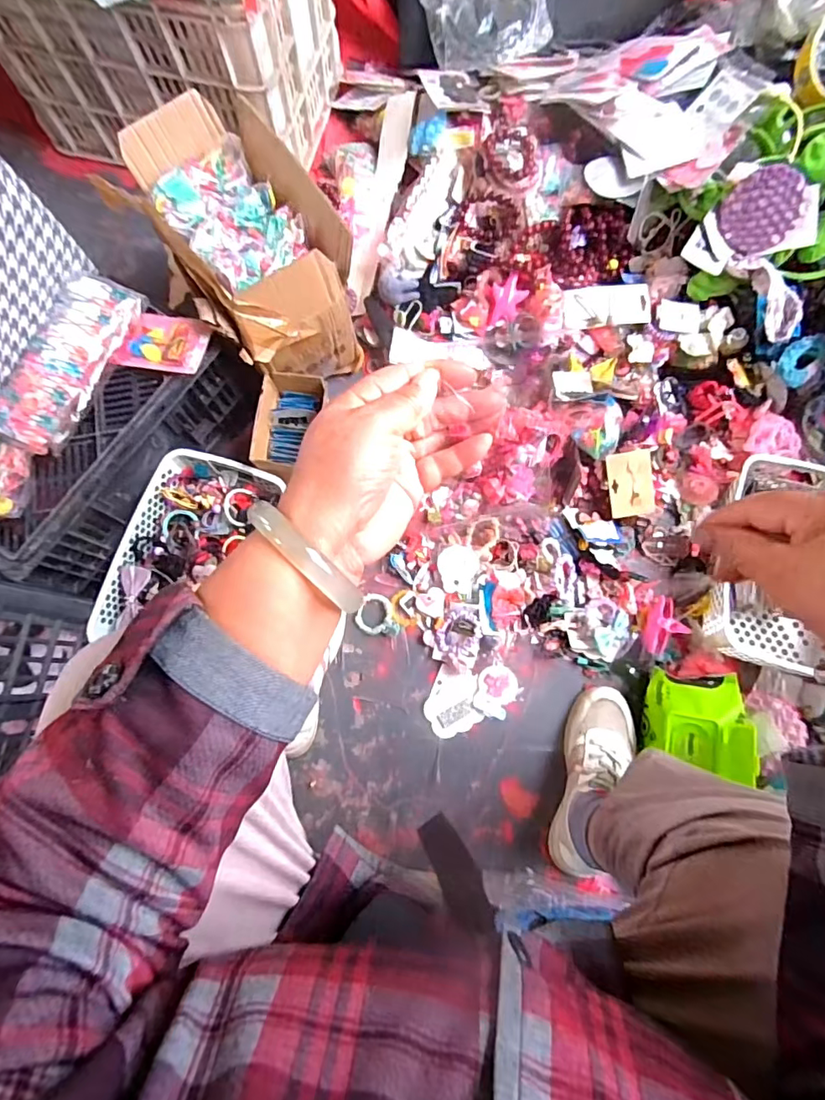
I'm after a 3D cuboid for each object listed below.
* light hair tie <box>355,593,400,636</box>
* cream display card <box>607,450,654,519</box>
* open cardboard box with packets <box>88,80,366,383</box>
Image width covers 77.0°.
[{"bbox_3d":[-0.052,0.096,0.772,0.065,0.017,0.060,0,77,0],"label":"light hair tie"},{"bbox_3d":[0.326,-0.098,0.774,0.062,0.007,0.096,-7,102,17],"label":"cream display card"},{"bbox_3d":[-0.236,-0.427,0.726,0.203,0.168,0.338,-37,79,-7],"label":"open cardboard box with packets"}]

